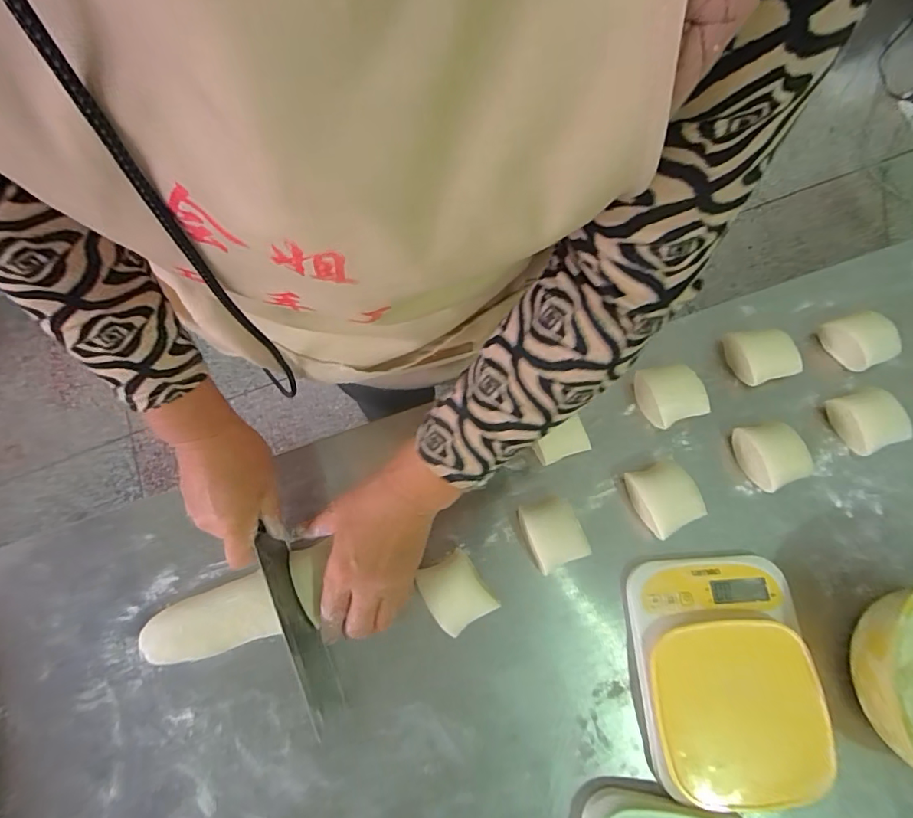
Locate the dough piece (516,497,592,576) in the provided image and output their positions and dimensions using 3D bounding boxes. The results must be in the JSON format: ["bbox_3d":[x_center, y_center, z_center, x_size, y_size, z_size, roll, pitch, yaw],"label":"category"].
[{"bbox_3d":[0.095,0.122,0.488,0.053,0.039,0.065,-17,74,-4],"label":"dough piece"}]

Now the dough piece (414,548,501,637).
[{"bbox_3d":[-0.002,0.174,0.478,0.054,0.034,0.063,-32,75,-8],"label":"dough piece"}]

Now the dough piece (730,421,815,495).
[{"bbox_3d":[0.313,0.045,0.502,0.042,0.046,0.064,-18,74,-4],"label":"dough piece"}]

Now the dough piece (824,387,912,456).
[{"bbox_3d":[0.421,0.011,0.515,0.051,0.042,0.063,-25,74,-6],"label":"dough piece"}]

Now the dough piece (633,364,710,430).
[{"bbox_3d":[0.224,-0.016,0.526,0.058,0.042,0.066,-19,74,-4],"label":"dough piece"}]

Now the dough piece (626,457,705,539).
[{"bbox_3d":[0.208,0.089,0.496,0.055,0.041,0.070,-20,74,-4],"label":"dough piece"}]

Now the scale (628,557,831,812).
[{"bbox_3d":[0.243,0.235,0.449,0.153,0.041,0.194,-4,73,0],"label":"scale"}]

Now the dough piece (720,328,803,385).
[{"bbox_3d":[0.330,-0.059,0.541,0.050,0.034,0.060,-12,74,-2],"label":"dough piece"}]

